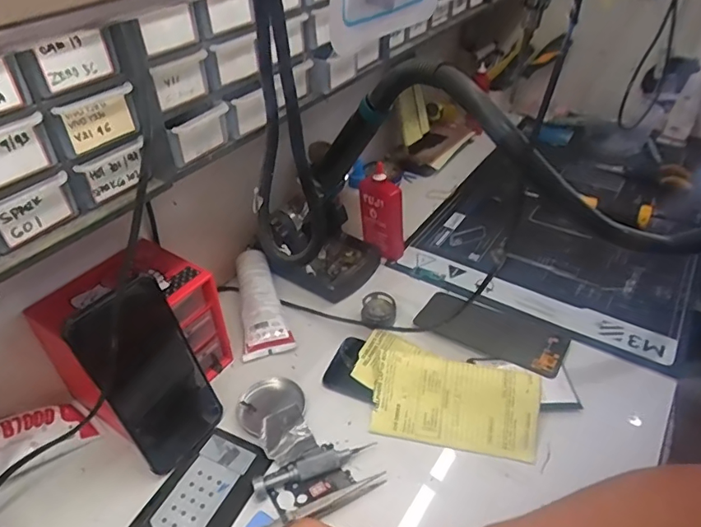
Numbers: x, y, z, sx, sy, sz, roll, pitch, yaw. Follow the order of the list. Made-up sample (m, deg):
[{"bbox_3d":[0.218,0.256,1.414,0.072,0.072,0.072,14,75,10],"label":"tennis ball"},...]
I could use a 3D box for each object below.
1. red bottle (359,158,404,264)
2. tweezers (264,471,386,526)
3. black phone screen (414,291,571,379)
[{"bbox_3d":[0.040,-0.063,0.641,0.027,0.120,0.051,-30,48,-30],"label":"red bottle"},{"bbox_3d":[-0.041,0.199,0.393,0.156,0.018,0.011,-18,38,-20],"label":"tweezers"},{"bbox_3d":[0.154,0.073,0.559,0.157,0.008,0.074,18,34,30],"label":"black phone screen"}]

